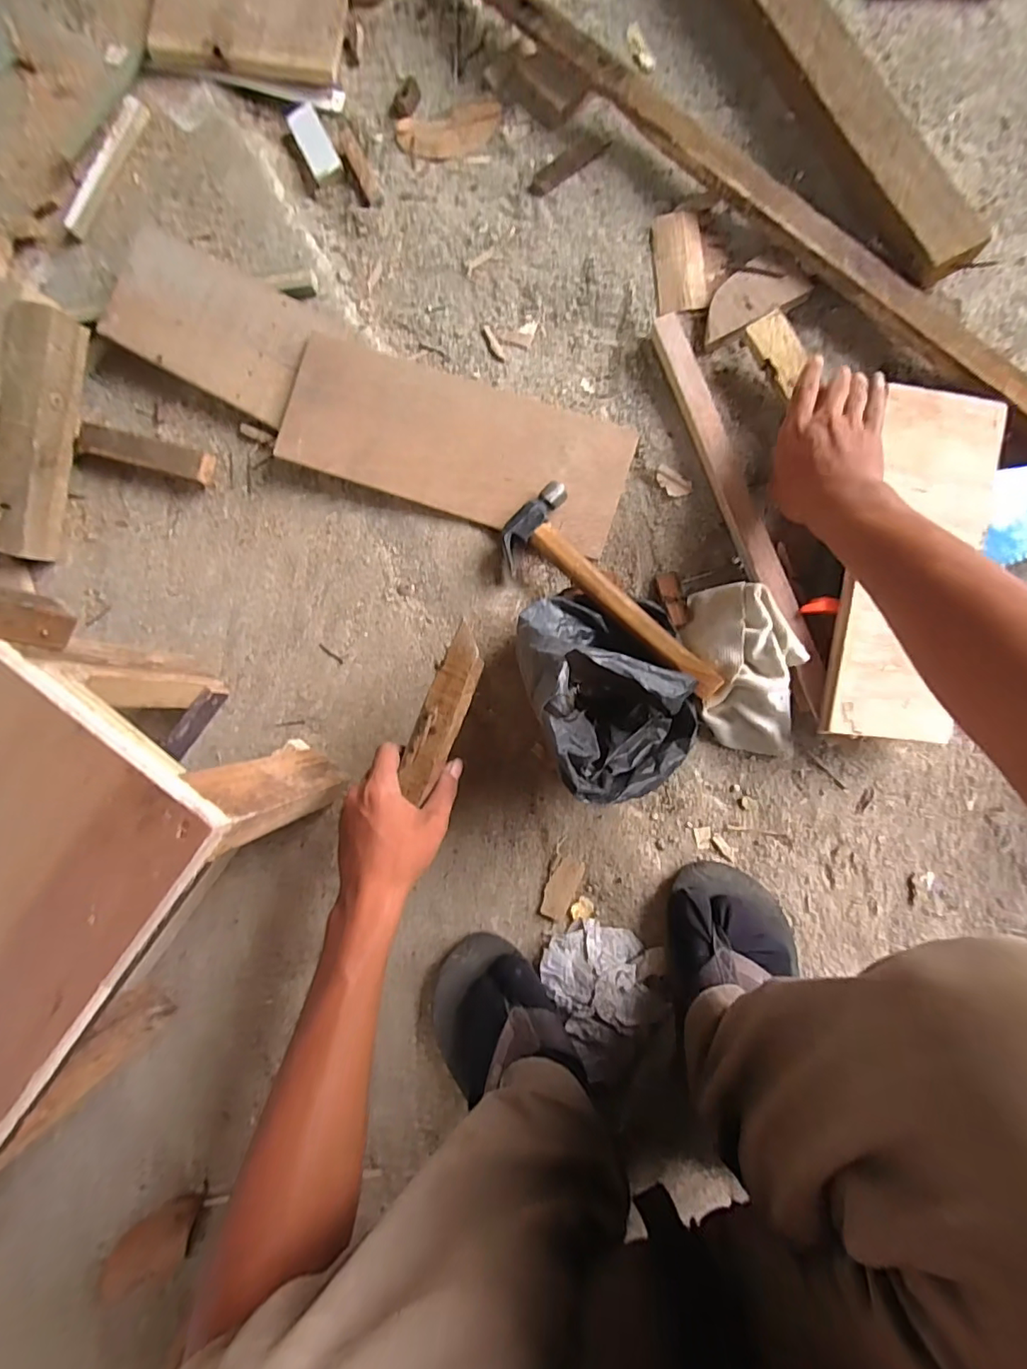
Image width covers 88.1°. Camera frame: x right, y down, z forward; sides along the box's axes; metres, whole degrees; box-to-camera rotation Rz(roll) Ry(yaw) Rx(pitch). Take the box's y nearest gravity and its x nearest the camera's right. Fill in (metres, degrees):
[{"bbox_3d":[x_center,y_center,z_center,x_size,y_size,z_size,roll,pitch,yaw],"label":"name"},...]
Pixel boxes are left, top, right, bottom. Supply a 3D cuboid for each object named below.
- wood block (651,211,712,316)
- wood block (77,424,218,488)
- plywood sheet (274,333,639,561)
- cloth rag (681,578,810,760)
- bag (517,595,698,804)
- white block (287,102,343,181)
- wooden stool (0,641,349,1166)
[{"bbox_3d":[0.171,-0.432,0.543,0.050,0.010,0.099,-5,88,4],"label":"wood block"},{"bbox_3d":[-0.383,-0.241,0.554,0.148,0.020,0.033,15,89,5],"label":"wood block"},{"bbox_3d":[-0.056,-0.239,0.531,0.335,0.011,0.130,17,93,-1],"label":"plywood sheet"},{"bbox_3d":[0.217,-0.012,0.497,0.100,0.046,0.167,-15,87,4],"label":"cloth rag"},{"bbox_3d":[0.088,0.001,0.456,0.138,0.132,0.178,-12,87,4],"label":"bag"},{"bbox_3d":[-0.218,-0.595,0.582,0.033,0.011,0.091,-26,86,3],"label":"white block"},{"bbox_3d":[-0.357,0.155,0.442,0.227,0.222,0.328,37,91,5],"label":"wooden stool"}]

